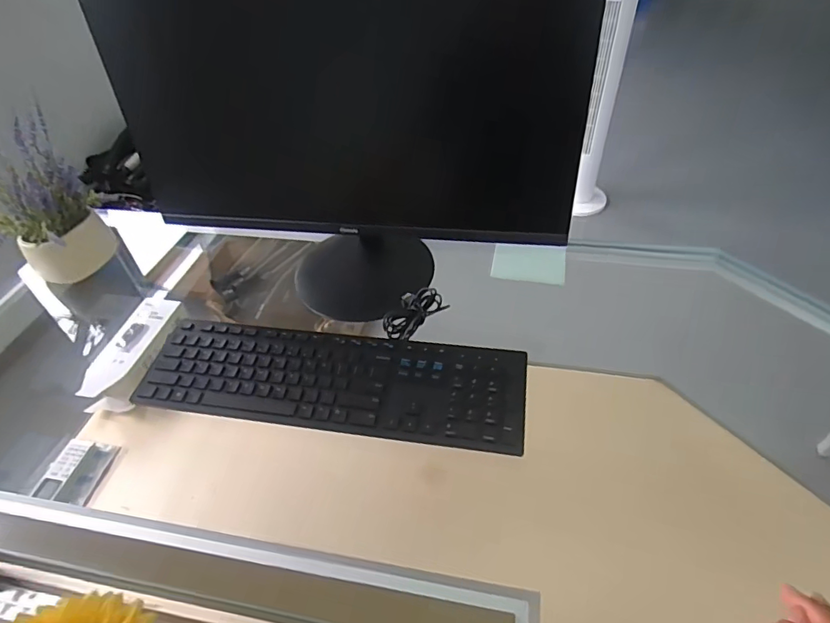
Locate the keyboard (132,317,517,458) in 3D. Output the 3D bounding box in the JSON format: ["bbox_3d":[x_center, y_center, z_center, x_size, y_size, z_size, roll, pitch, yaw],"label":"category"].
[{"bbox_3d":[-0.097,0.074,0.555,0.428,0.015,0.125,5,47,10],"label":"keyboard"}]

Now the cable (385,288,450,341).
[{"bbox_3d":[-0.006,0.000,0.622,0.053,0.025,0.091,28,54,28],"label":"cable"}]

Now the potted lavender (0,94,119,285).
[{"bbox_3d":[-0.529,-0.146,0.683,0.169,0.195,0.157,-37,54,-27],"label":"potted lavender"}]

